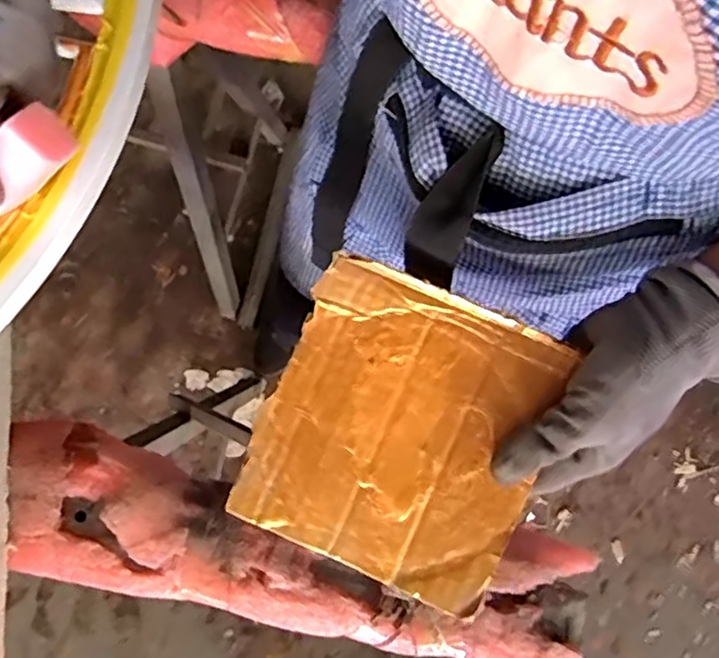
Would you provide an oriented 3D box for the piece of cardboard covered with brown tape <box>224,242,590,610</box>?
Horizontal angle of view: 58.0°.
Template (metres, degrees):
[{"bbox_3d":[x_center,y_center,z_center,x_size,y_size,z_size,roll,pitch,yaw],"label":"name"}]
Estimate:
[{"bbox_3d":[0.023,0.057,0.361,0.146,0.008,0.159,23,91,2],"label":"piece of cardboard covered with brown tape"}]

